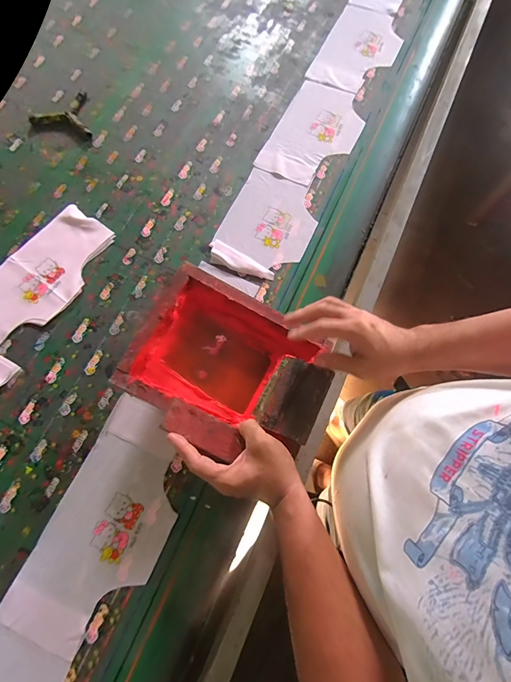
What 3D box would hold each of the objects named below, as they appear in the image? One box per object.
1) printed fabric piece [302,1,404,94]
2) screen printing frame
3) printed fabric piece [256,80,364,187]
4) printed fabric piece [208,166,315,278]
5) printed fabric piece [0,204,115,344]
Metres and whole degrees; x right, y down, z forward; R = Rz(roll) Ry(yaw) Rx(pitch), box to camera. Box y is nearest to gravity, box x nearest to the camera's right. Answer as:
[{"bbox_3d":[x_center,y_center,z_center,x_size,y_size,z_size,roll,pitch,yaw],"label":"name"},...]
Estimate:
[{"bbox_3d":[0.243,-0.680,0.770,0.166,0.008,0.270,23,74,8],"label":"printed fabric piece"},{"bbox_3d":[-0.040,0.042,0.491,0.272,0.080,0.228,29,63,2],"label":"screen printing frame"},{"bbox_3d":[0.128,-0.436,0.694,0.161,0.004,0.267,24,74,9],"label":"printed fabric piece"},{"bbox_3d":[0.024,-0.218,0.626,0.161,0.009,0.220,24,74,7],"label":"printed fabric piece"},{"bbox_3d":[-0.392,-0.106,0.594,0.152,0.009,0.305,39,77,12],"label":"printed fabric piece"}]

